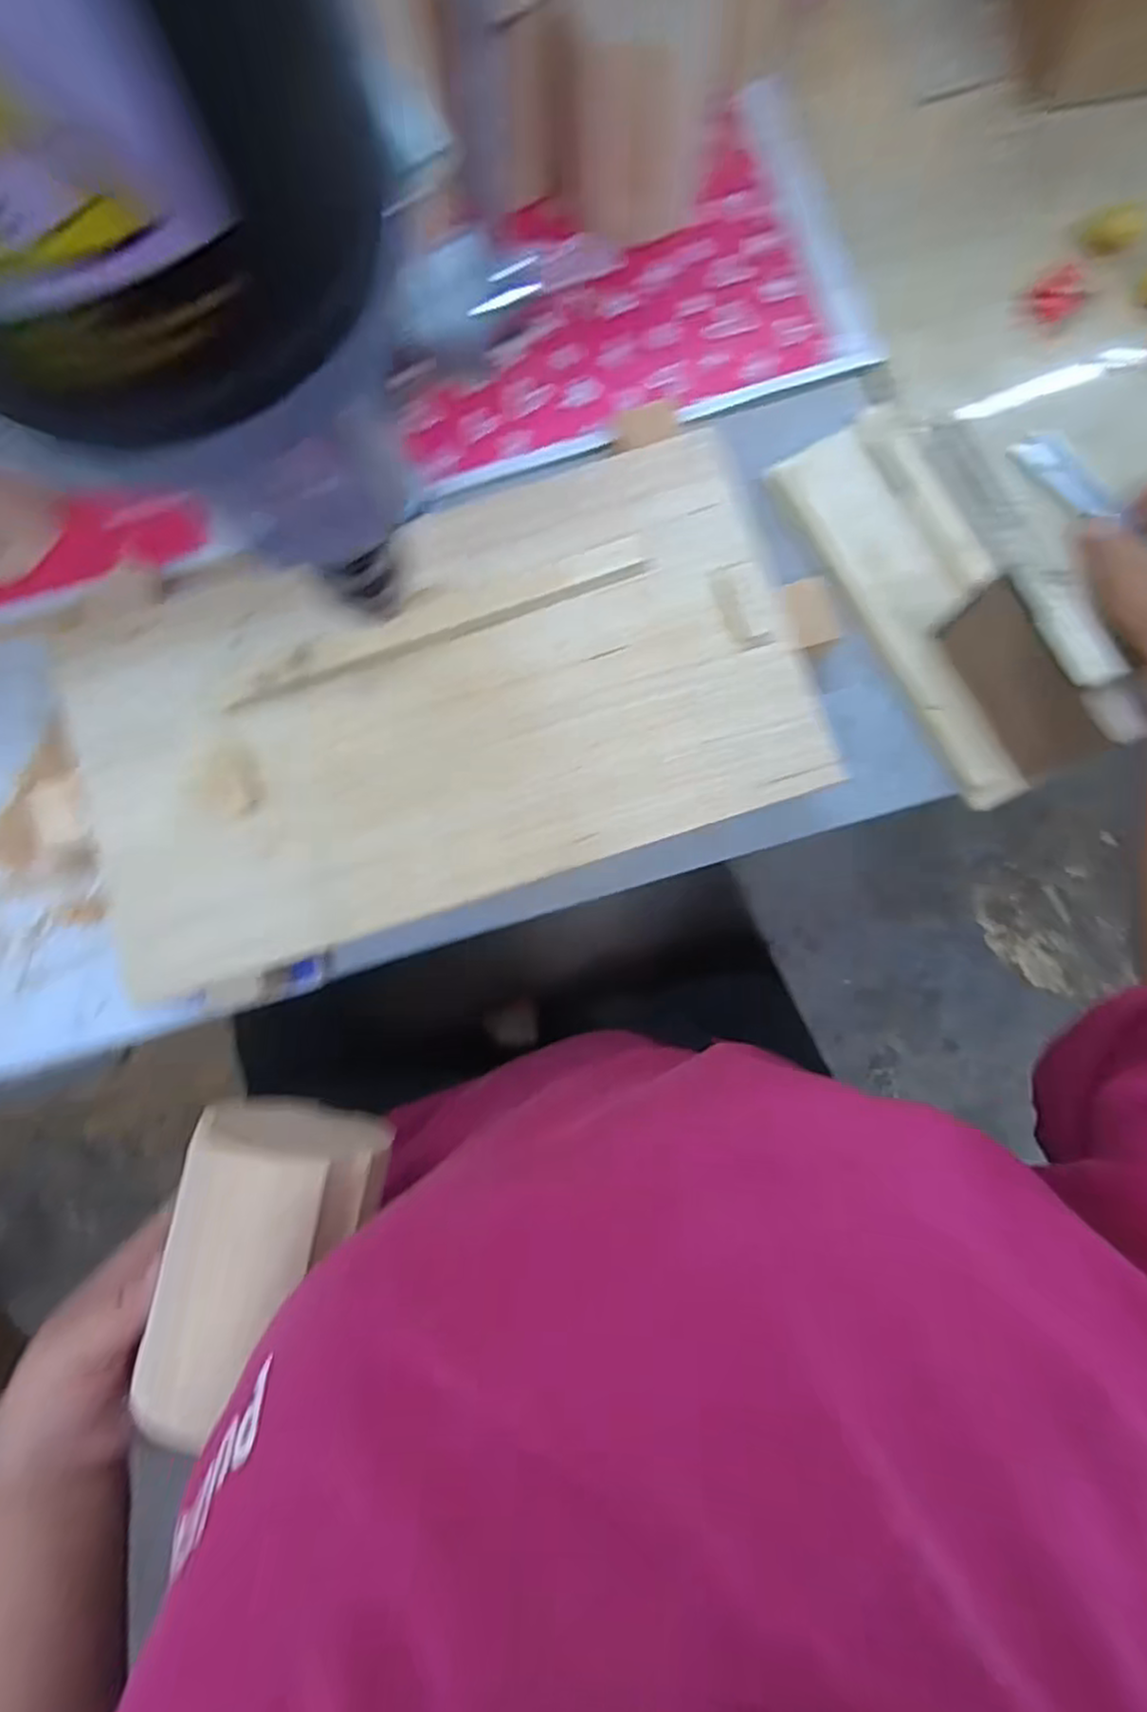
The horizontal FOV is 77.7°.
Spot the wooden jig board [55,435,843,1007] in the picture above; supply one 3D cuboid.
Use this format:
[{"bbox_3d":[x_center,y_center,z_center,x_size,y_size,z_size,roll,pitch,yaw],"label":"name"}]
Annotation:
[{"bbox_3d":[-0.076,-0.077,0.383,0.380,0.016,0.210,-18,87,0],"label":"wooden jig board"}]

